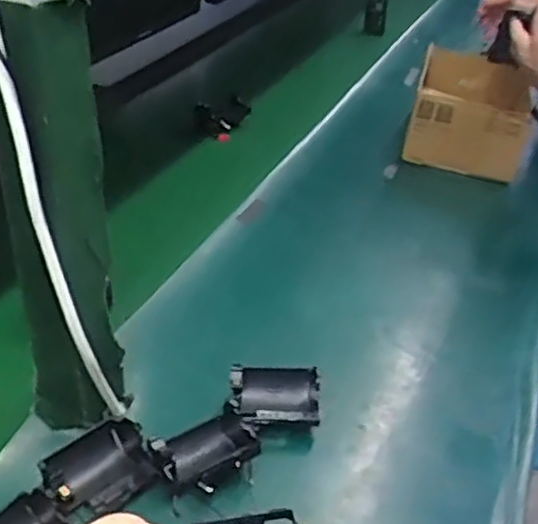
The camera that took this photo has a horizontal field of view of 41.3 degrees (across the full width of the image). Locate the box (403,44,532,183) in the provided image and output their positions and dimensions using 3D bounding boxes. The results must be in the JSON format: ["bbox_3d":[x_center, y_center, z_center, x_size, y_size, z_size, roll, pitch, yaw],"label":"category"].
[{"bbox_3d":[0.283,-0.213,1.017,0.151,0.116,0.174,12,35,9],"label":"box"}]

